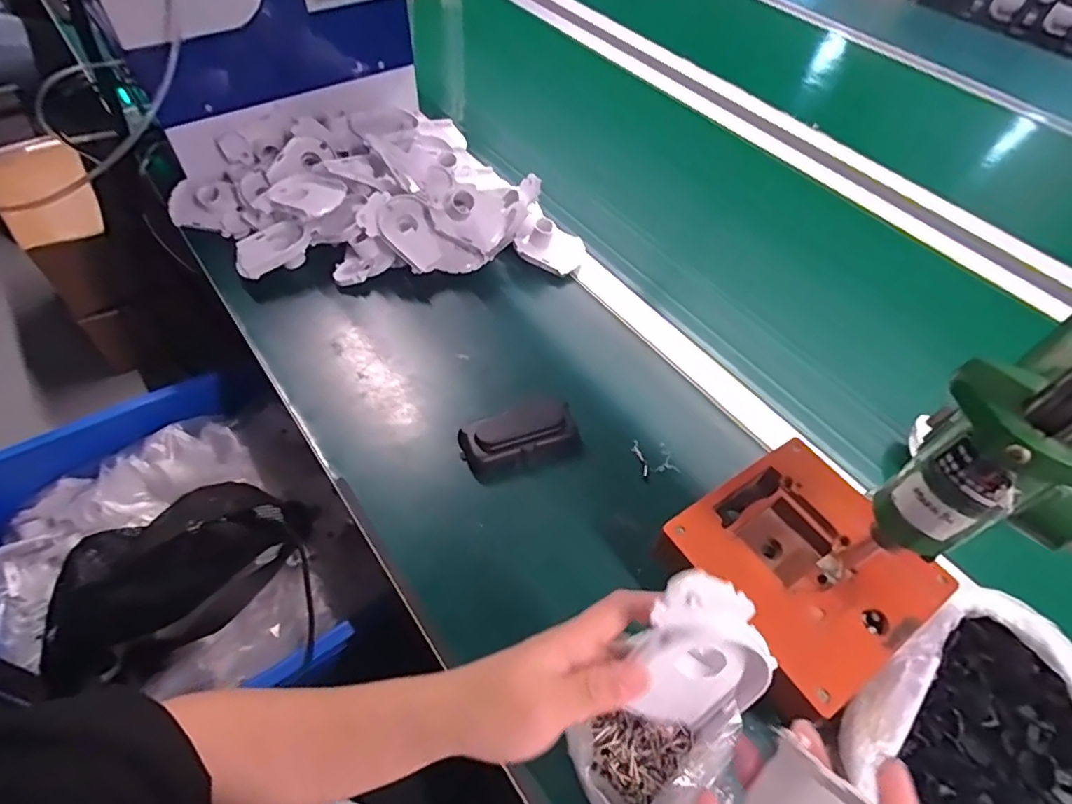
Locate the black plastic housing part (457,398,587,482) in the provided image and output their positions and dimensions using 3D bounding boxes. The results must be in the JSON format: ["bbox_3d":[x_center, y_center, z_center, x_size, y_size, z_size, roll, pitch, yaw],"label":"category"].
[{"bbox_3d":[-0.014,0.034,0.524,0.108,0.023,0.055,-17,57,-16],"label":"black plastic housing part"}]

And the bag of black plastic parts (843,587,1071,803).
[{"bbox_3d":[0.293,0.229,0.361,0.196,0.044,0.150,-29,61,-22],"label":"bag of black plastic parts"}]

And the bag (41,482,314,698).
[{"bbox_3d":[-0.379,0.162,0.594,0.251,0.072,0.171,-34,63,-25],"label":"bag"}]

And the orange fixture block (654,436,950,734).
[{"bbox_3d":[0.192,0.126,0.421,0.162,0.047,0.153,-27,60,-22],"label":"orange fixture block"}]

